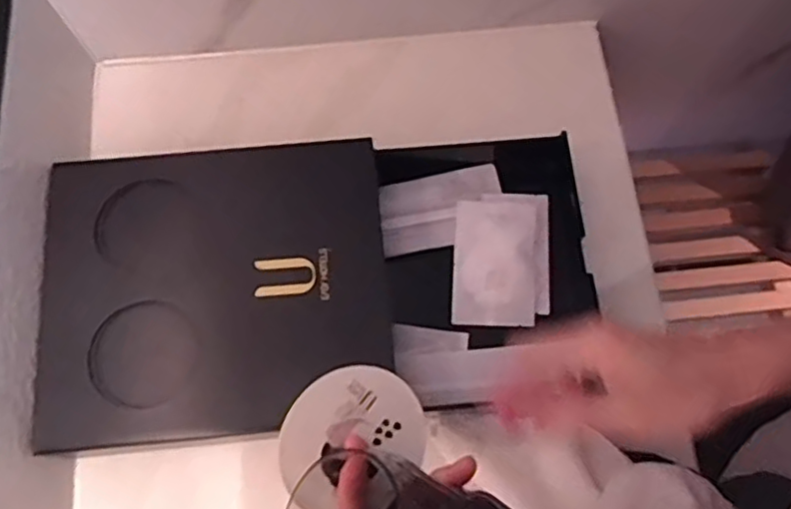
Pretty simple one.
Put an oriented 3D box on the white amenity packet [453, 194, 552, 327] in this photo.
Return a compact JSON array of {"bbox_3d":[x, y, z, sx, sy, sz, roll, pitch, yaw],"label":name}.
[{"bbox_3d":[0.091,0.000,0.549,0.080,0.019,0.114,2,72,1],"label":"white amenity packet"}]

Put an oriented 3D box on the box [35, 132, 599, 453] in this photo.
[{"bbox_3d":[-0.055,0.025,0.534,0.433,0.092,0.234,-7,72,-2],"label":"box"}]

